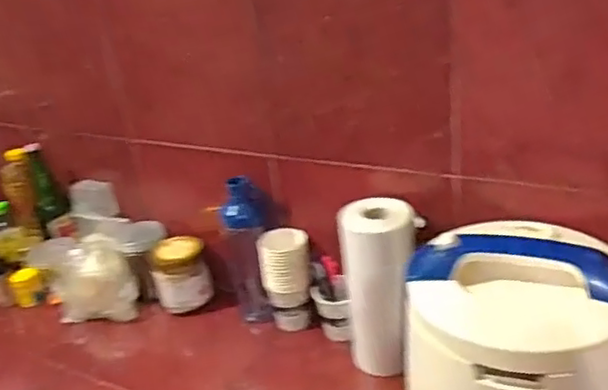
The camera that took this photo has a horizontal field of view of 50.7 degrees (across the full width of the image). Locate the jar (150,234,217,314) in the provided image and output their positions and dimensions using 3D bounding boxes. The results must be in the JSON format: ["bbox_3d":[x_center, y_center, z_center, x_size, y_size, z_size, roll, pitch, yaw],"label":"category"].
[{"bbox_3d":[-0.220,0.147,1.163,0.100,0.112,0.092,-6,28,3],"label":"jar"}]

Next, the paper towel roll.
[{"bbox_3d":[0.117,0.138,0.958,0.109,0.257,0.086,-3,28,8],"label":"paper towel roll"}]

